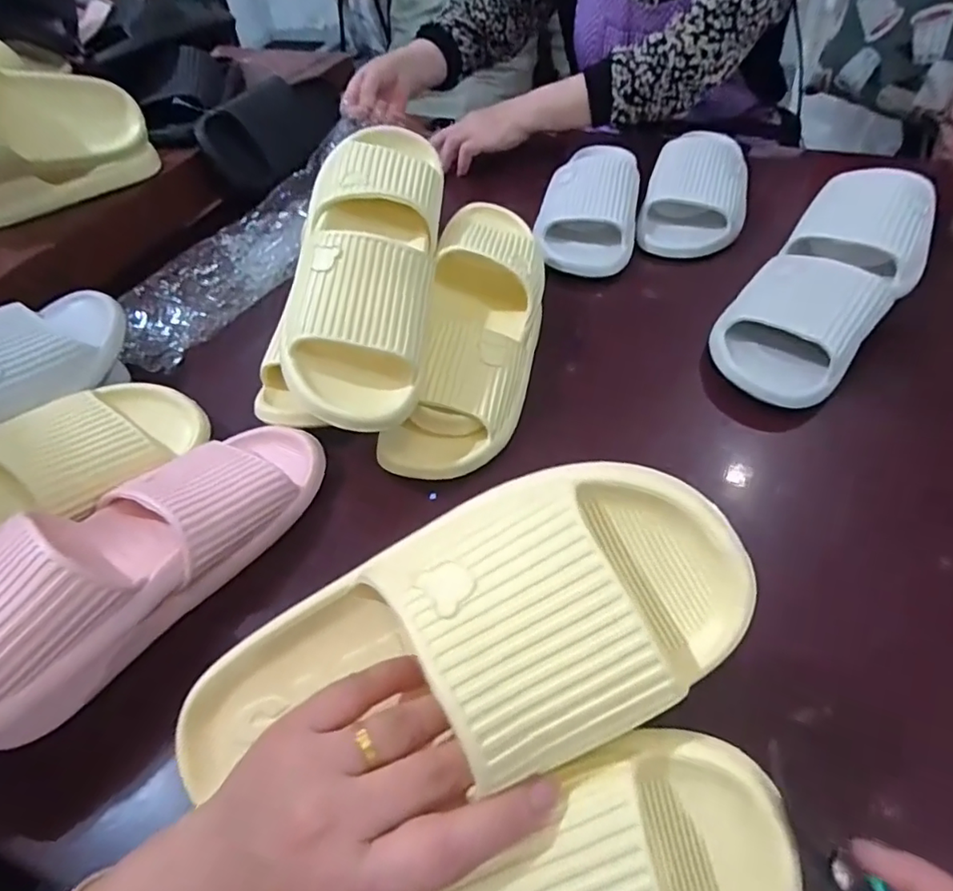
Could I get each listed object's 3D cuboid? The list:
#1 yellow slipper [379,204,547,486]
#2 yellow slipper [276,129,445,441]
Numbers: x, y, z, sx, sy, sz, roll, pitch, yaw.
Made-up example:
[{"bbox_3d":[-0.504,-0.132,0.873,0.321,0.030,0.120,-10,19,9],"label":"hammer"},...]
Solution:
[{"bbox_3d":[-0.001,-0.111,0.510,0.104,0.070,0.295,7,63,11],"label":"yellow slipper"},{"bbox_3d":[-0.087,-0.151,0.460,0.123,0.082,0.288,1,65,6],"label":"yellow slipper"}]

